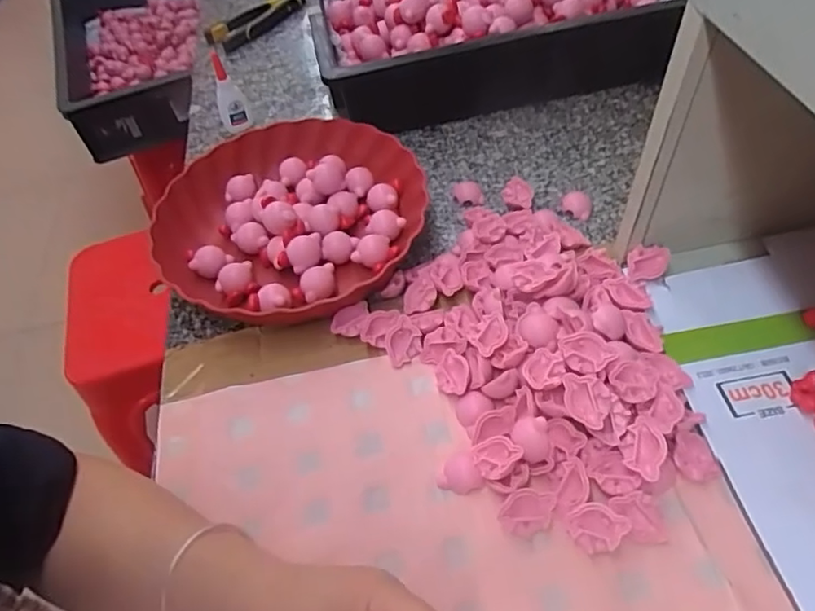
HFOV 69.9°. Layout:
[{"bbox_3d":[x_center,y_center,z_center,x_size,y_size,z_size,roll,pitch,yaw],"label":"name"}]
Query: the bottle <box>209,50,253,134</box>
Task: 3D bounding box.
[{"bbox_3d":[-0.199,-0.236,0.643,0.032,0.081,0.019,-22,49,-10],"label":"bottle"}]

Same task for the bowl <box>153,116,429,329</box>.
[{"bbox_3d":[-0.106,-0.078,0.536,0.224,0.052,0.237,-3,52,4],"label":"bowl"}]

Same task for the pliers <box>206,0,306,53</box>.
[{"bbox_3d":[-0.211,-0.405,0.823,0.054,0.025,0.155,31,60,30],"label":"pliers"}]

